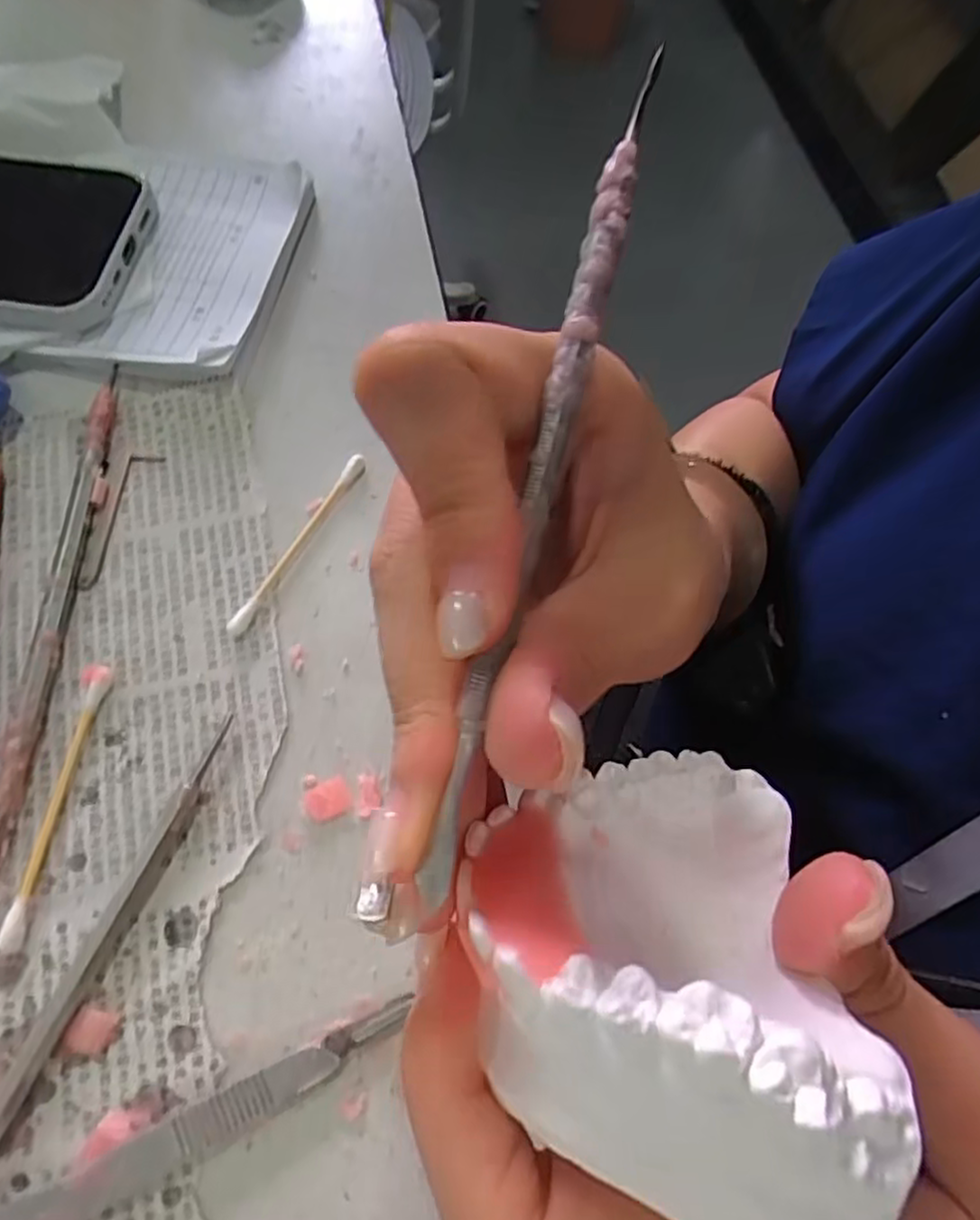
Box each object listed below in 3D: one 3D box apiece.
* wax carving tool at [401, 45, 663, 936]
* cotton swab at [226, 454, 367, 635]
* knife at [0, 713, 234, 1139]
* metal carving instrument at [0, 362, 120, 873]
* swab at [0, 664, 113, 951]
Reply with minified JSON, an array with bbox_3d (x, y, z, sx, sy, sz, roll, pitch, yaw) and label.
[{"bbox_3d":[0.010,-0.026,0.114,0.006,0.008,0.148,14,80,4],"label":"wax carving tool"},{"bbox_3d":[-0.060,-0.022,0.224,0.005,0.007,0.072,26,70,9],"label":"cotton swab"},{"bbox_3d":[-0.105,0.102,0.164,0.010,0.007,0.165,23,69,8],"label":"knife"},{"bbox_3d":[-0.127,-0.002,0.208,0.009,0.009,0.168,0,68,-1],"label":"metal carving instrument"},{"bbox_3d":[-0.115,0.050,0.188,0.007,0.005,0.073,7,68,1],"label":"swab"}]

